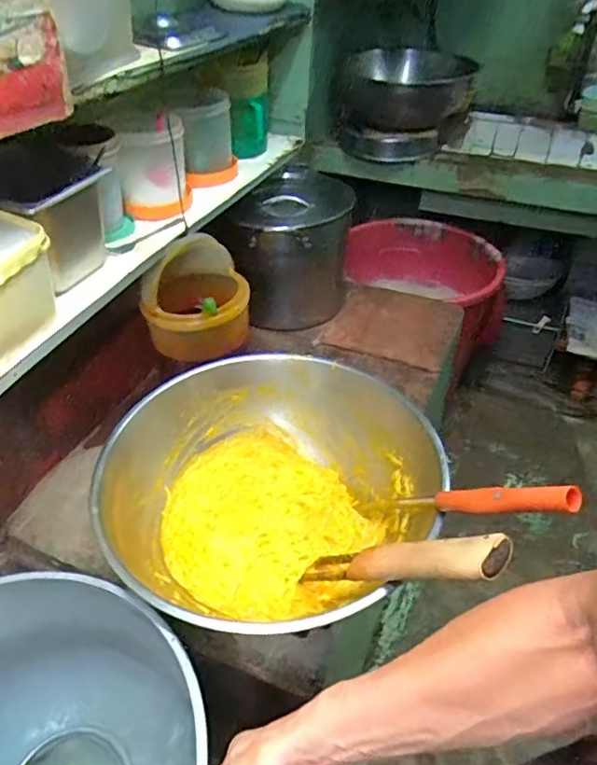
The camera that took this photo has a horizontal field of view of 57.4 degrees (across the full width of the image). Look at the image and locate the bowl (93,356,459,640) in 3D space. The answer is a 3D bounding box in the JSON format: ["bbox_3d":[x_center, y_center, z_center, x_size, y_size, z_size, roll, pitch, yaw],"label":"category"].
[{"bbox_3d":[-0.049,0.159,0.810,0.434,0.174,0.459,-1,41,1],"label":"bowl"}]

